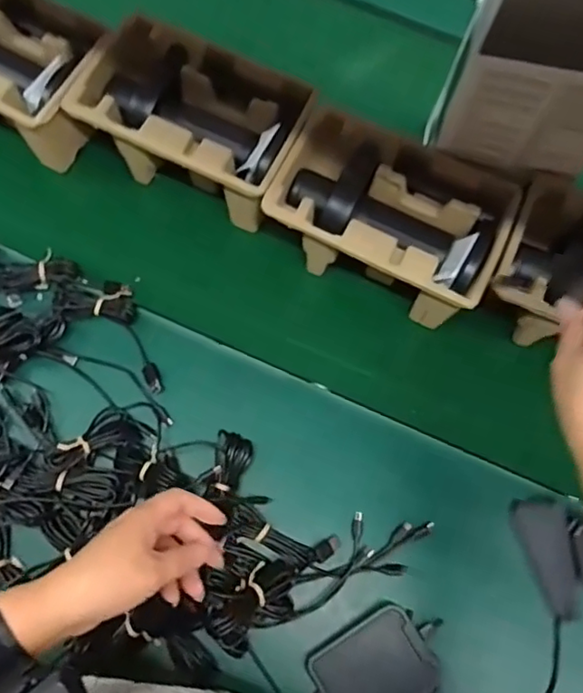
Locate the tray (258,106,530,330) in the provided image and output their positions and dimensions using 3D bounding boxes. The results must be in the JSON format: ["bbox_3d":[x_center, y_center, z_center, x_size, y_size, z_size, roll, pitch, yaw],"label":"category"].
[{"bbox_3d":[0.100,-0.128,0.614,0.224,0.098,0.144,21,70,7],"label":"tray"}]

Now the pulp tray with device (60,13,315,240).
[{"bbox_3d":[-0.104,-0.233,0.639,0.230,0.101,0.140,26,71,8],"label":"pulp tray with device"}]

